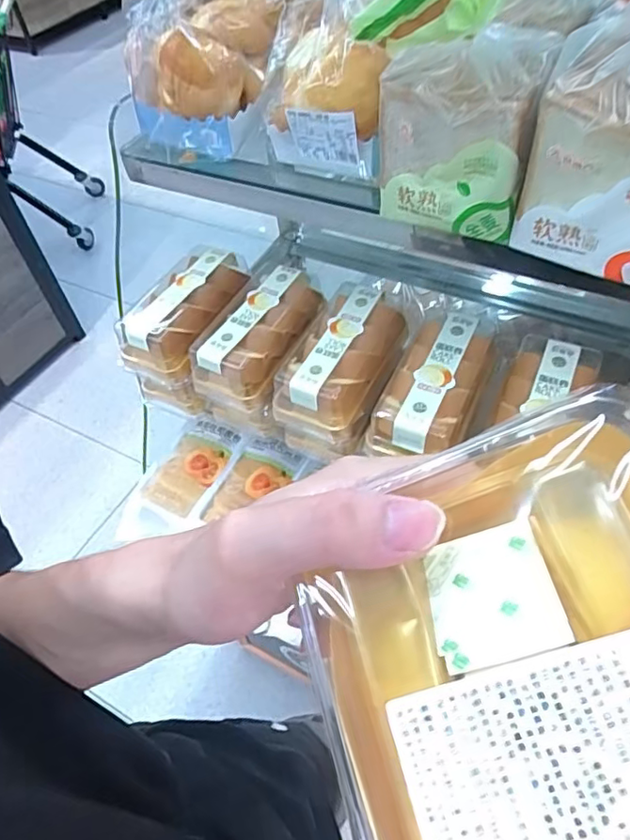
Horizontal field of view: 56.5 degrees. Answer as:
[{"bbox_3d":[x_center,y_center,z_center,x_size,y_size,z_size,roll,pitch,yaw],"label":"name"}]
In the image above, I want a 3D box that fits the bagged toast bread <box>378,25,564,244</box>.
[{"bbox_3d":[0.124,-0.243,0.501,0.125,0.131,0.093,17,55,19],"label":"bagged toast bread"}]

